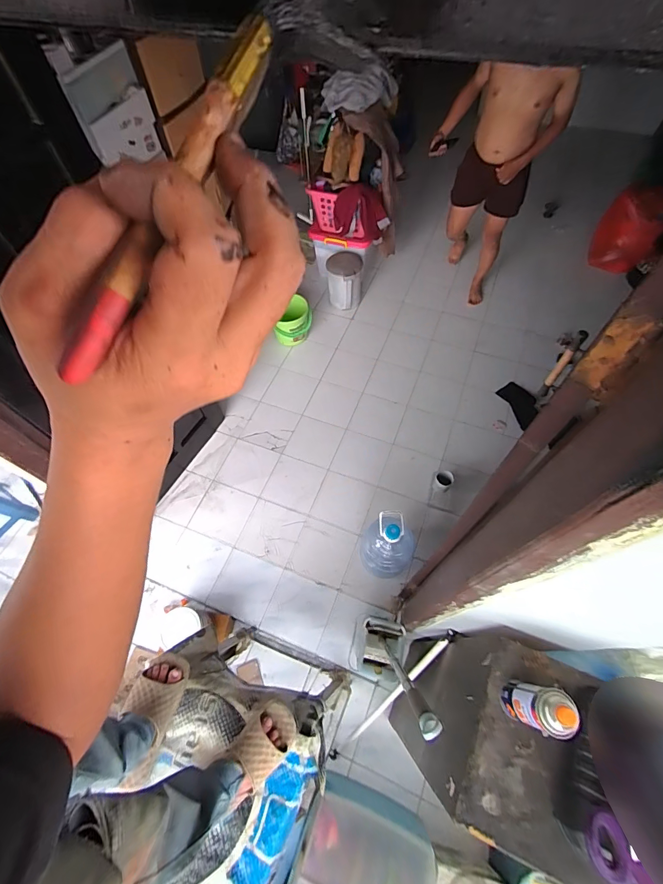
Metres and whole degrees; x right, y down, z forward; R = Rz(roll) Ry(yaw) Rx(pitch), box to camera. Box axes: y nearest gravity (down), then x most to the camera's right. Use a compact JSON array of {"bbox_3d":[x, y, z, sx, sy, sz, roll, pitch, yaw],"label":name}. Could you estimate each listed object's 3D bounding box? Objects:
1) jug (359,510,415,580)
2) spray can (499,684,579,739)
[{"bbox_3d":[0.248,0.474,1.759,0.246,0.453,0.224,-1,61,2],"label":"jug"},{"bbox_3d":[0.362,0.470,0.688,0.059,0.173,0.068,11,62,9],"label":"spray can"}]

